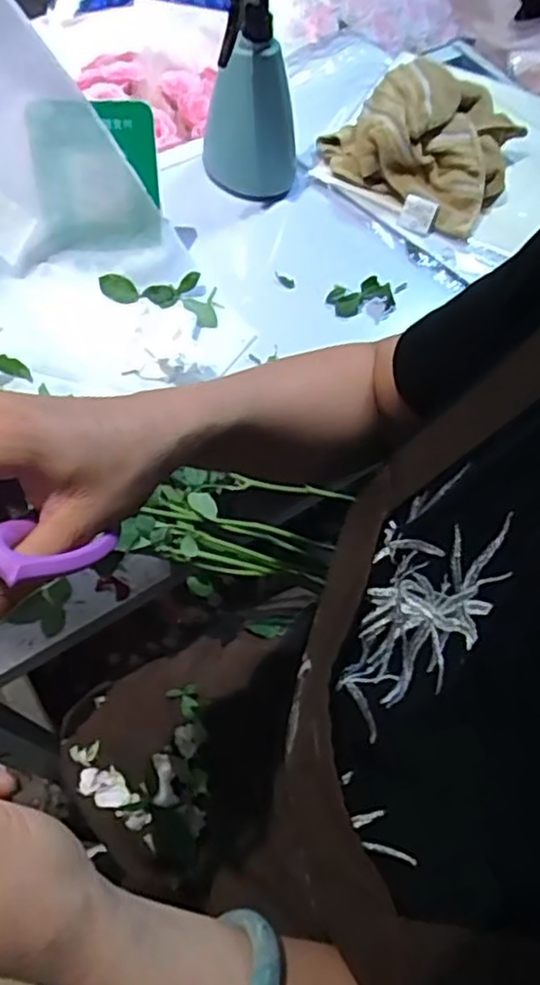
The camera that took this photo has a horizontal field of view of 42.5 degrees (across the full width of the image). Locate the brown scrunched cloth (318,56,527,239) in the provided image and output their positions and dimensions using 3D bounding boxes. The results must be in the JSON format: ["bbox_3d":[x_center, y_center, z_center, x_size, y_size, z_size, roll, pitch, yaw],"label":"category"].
[{"bbox_3d":[0.181,-0.404,0.778,0.196,0.098,0.180,35,65,13],"label":"brown scrunched cloth"}]

